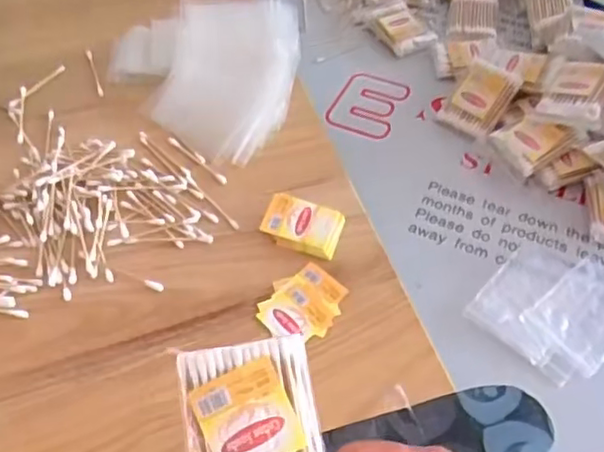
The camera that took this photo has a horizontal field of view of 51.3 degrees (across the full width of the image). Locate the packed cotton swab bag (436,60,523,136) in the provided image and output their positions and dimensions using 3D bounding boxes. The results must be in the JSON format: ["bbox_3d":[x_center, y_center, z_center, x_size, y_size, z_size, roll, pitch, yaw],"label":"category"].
[{"bbox_3d":[0.180,-0.130,0.638,0.055,0.013,0.071,35,98,20],"label":"packed cotton swab bag"}]

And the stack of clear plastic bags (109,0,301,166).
[{"bbox_3d":[-0.093,-0.143,0.599,0.177,0.010,0.193,-2,63,3],"label":"stack of clear plastic bags"}]

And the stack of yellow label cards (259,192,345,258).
[{"bbox_3d":[0.000,0.001,0.498,0.061,0.015,0.043,17,55,14],"label":"stack of yellow label cards"}]

